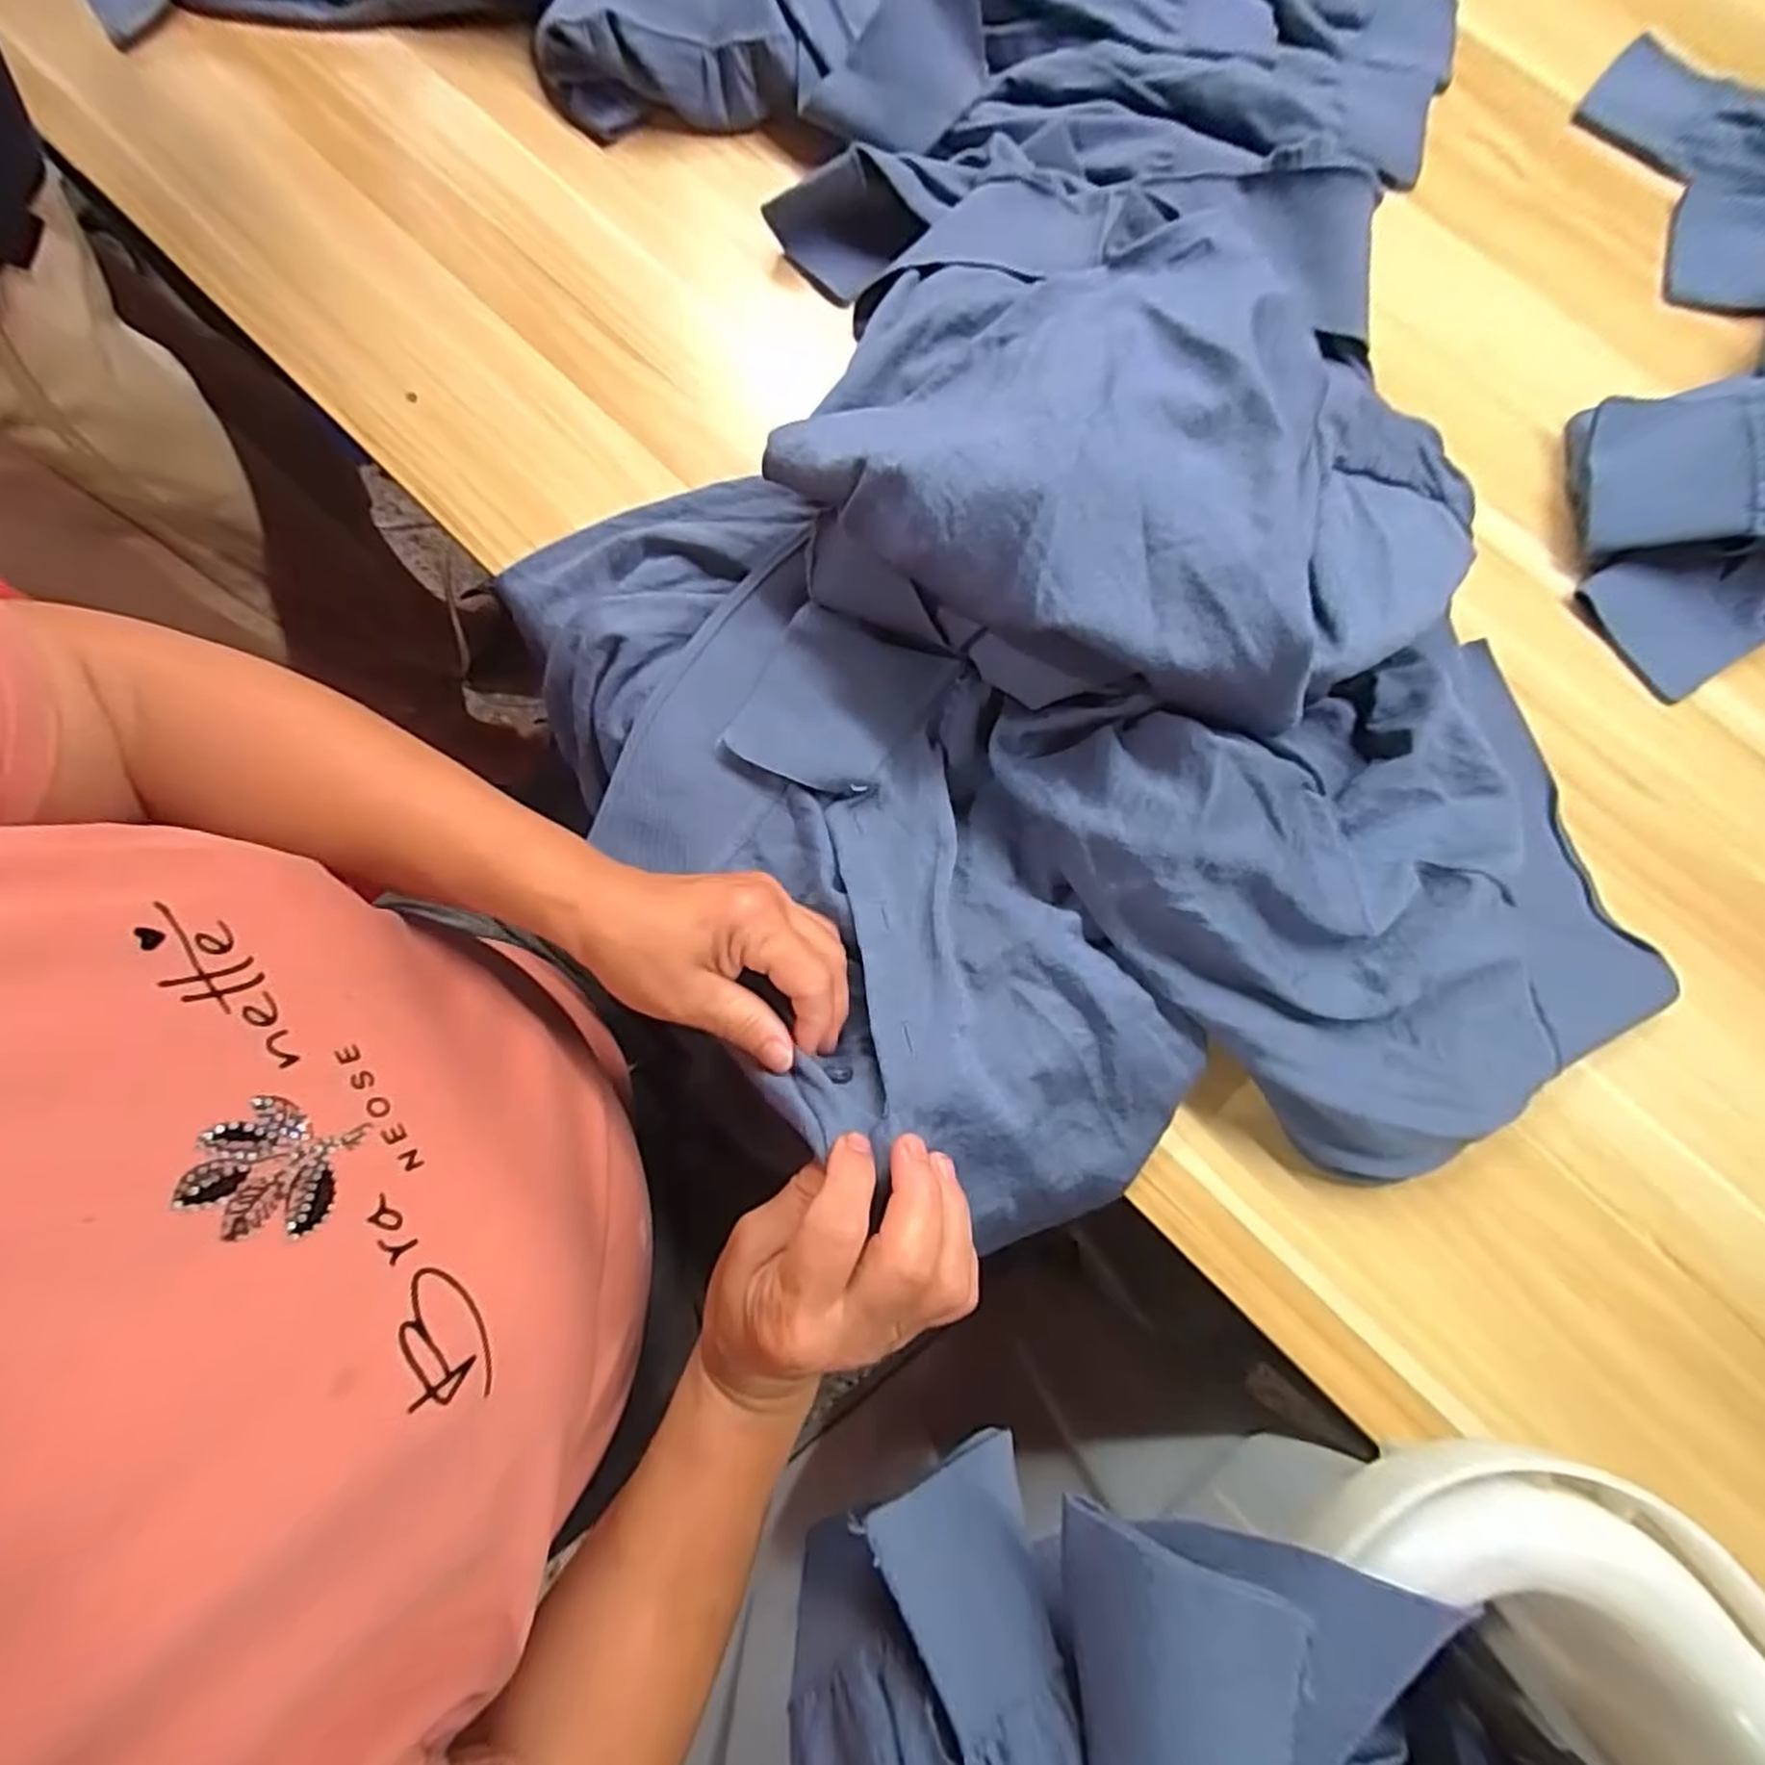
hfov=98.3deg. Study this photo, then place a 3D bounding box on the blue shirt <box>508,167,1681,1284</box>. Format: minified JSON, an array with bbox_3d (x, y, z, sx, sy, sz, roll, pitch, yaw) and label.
[{"bbox_3d":[0.090,-0.071,0.328,0.408,0.120,0.475,-35,81,-7],"label":"blue shirt"}]

